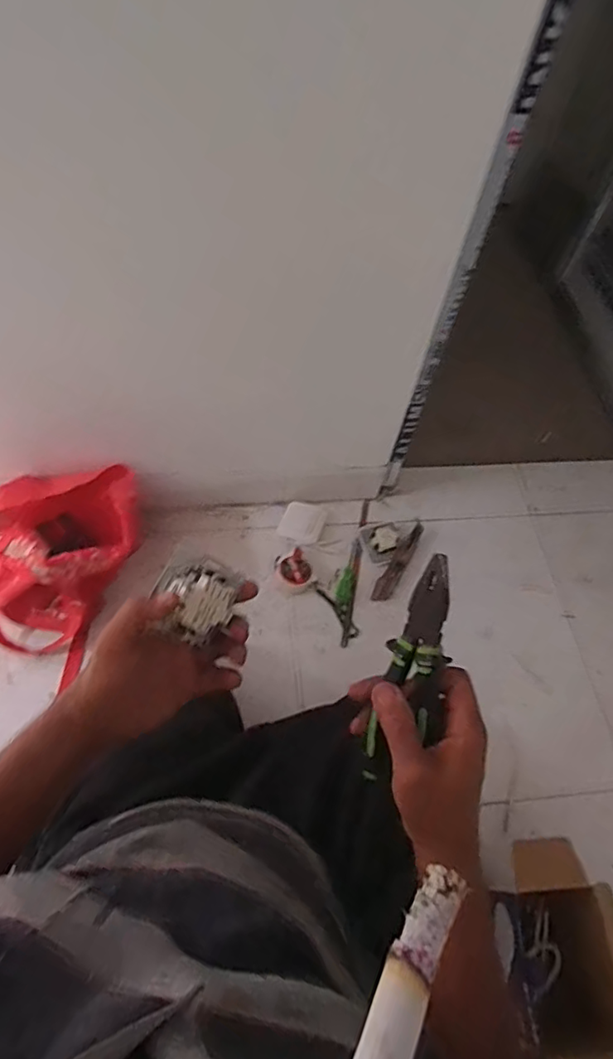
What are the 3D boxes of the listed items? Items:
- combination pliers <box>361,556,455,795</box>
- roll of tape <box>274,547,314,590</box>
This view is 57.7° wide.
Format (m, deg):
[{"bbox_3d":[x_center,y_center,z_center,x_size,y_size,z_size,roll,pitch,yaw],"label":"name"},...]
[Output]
[{"bbox_3d":[0.079,0.103,0.401,0.045,0.023,0.167,15,91,5],"label":"combination pliers"},{"bbox_3d":[-0.022,0.073,0.975,0.057,0.019,0.068,-23,65,-15],"label":"roll of tape"}]

